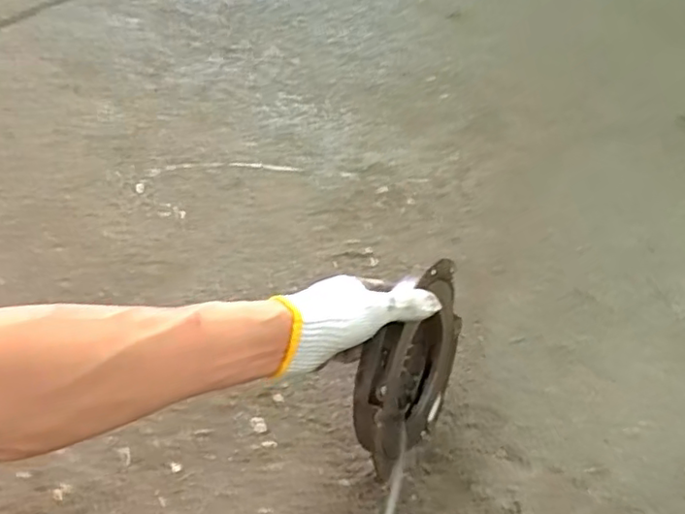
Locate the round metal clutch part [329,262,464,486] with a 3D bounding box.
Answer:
[{"bbox_3d":[0.067,0.117,0.659,0.072,0.199,0.215,26,51,20],"label":"round metal clutch part"}]

